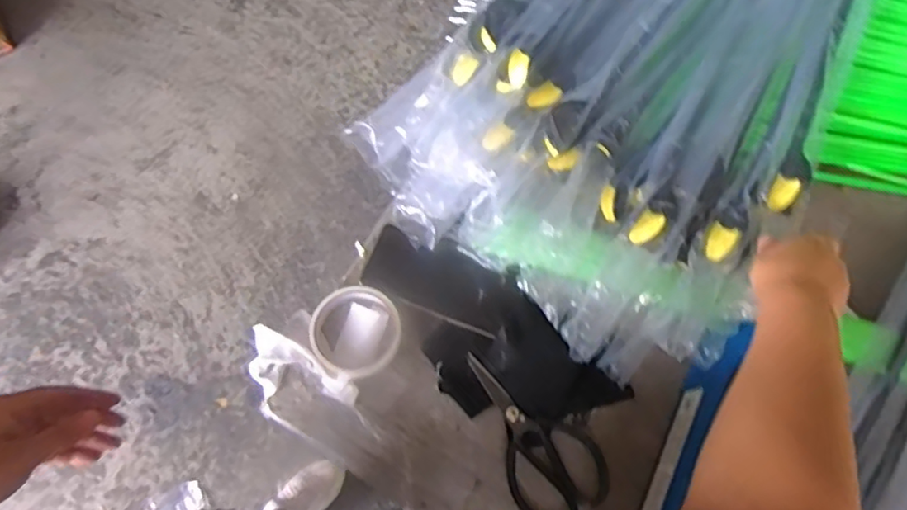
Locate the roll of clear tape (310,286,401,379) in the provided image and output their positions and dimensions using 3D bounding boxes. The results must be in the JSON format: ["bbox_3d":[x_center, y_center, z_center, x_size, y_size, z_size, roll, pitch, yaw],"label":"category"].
[{"bbox_3d":[-0.096,0.075,0.586,0.088,0.019,0.089,0,72,0],"label":"roll of clear tape"}]

